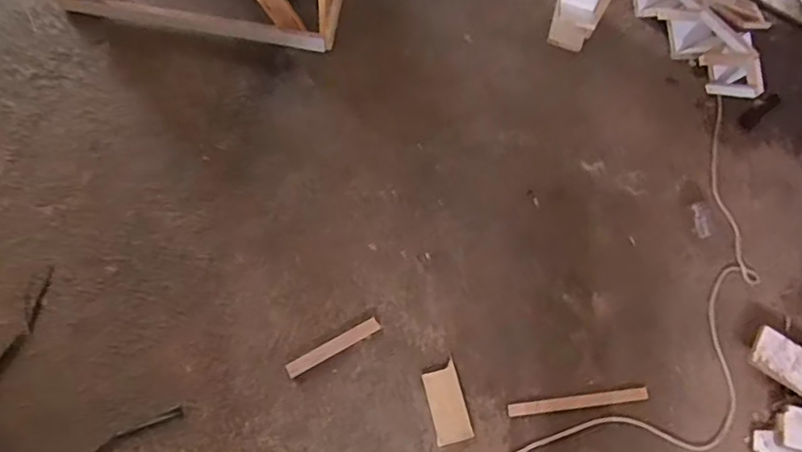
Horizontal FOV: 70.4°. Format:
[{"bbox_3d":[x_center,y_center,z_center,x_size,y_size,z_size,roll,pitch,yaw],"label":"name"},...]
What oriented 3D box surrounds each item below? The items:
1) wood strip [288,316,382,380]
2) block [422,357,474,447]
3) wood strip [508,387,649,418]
[{"bbox_3d":[-0.156,0.280,1.318,0.229,0.016,0.035,-27,72,-12],"label":"wood strip"},{"bbox_3d":[0.107,0.407,1.301,0.084,0.012,0.168,-12,69,-6],"label":"block"},{"bbox_3d":[0.415,0.407,1.317,0.331,0.009,0.028,-6,69,-4],"label":"wood strip"}]

